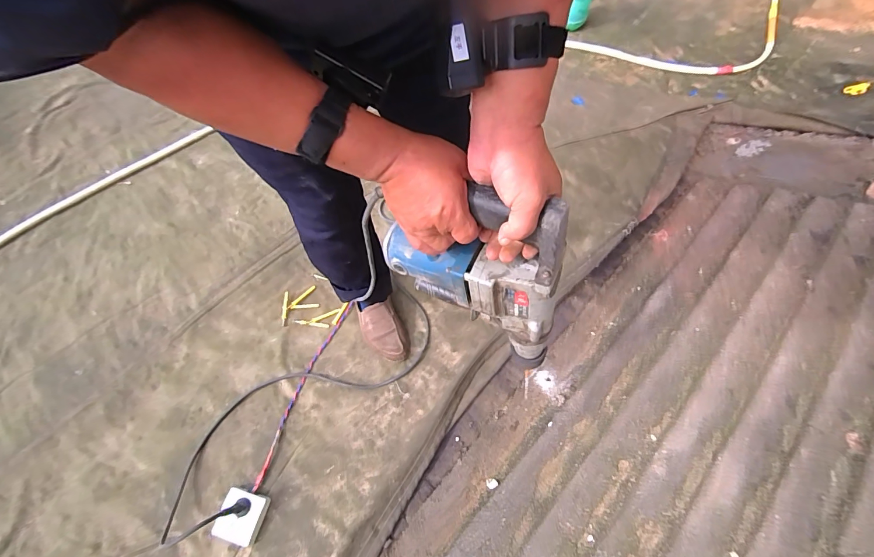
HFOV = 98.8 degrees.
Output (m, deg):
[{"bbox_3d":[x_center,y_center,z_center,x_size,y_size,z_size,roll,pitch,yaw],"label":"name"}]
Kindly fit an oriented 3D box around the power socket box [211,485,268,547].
[{"bbox_3d":[-0.407,0.492,0.776,0.095,0.035,0.089,12,63,7],"label":"power socket box"}]

